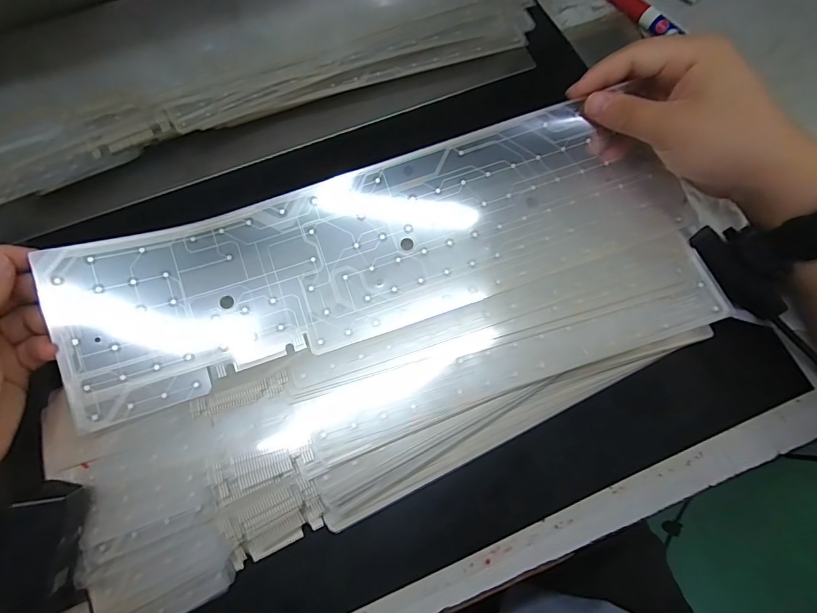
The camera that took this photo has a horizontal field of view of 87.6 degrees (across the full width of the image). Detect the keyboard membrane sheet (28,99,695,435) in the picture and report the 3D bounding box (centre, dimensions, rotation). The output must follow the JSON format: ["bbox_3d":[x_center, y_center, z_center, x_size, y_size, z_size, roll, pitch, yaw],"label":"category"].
[{"bbox_3d":[-0.013,-0.042,0.281,0.405,0.028,0.110,-17,76,-6],"label":"keyboard membrane sheet"}]

